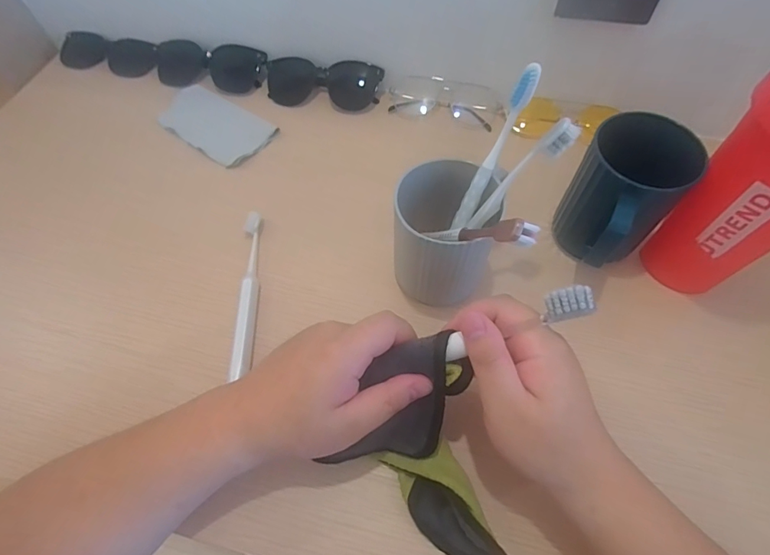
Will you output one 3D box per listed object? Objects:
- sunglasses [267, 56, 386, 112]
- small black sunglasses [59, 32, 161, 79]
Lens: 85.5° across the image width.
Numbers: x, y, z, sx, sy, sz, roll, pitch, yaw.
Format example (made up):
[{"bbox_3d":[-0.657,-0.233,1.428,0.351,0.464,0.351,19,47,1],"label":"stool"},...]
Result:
[{"bbox_3d":[-0.074,-0.235,0.500,0.137,0.031,0.047,7,61,4],"label":"sunglasses"},{"bbox_3d":[-0.353,-0.285,0.532,0.134,0.021,0.050,11,61,7],"label":"small black sunglasses"}]

